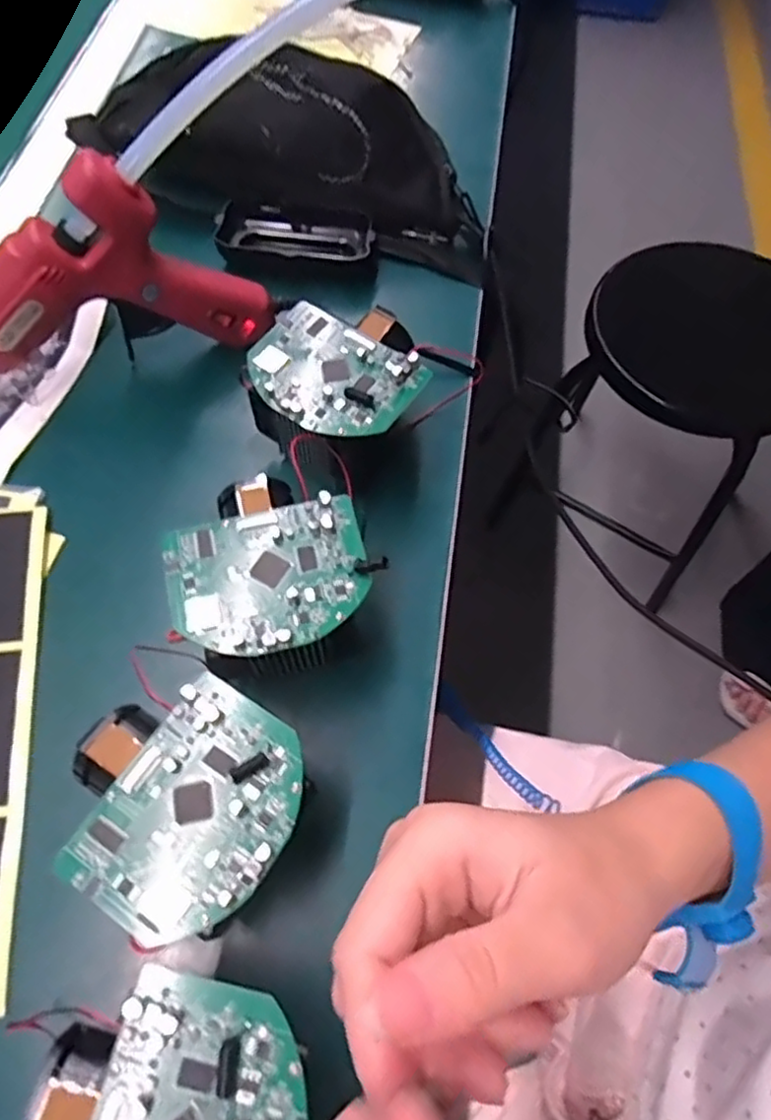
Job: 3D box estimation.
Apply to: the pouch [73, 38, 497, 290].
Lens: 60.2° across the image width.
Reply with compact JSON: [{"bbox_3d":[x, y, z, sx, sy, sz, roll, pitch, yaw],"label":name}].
[{"bbox_3d":[-0.072,-0.287,0.481,0.307,0.087,0.138,12,64,5],"label":"pouch"}]

